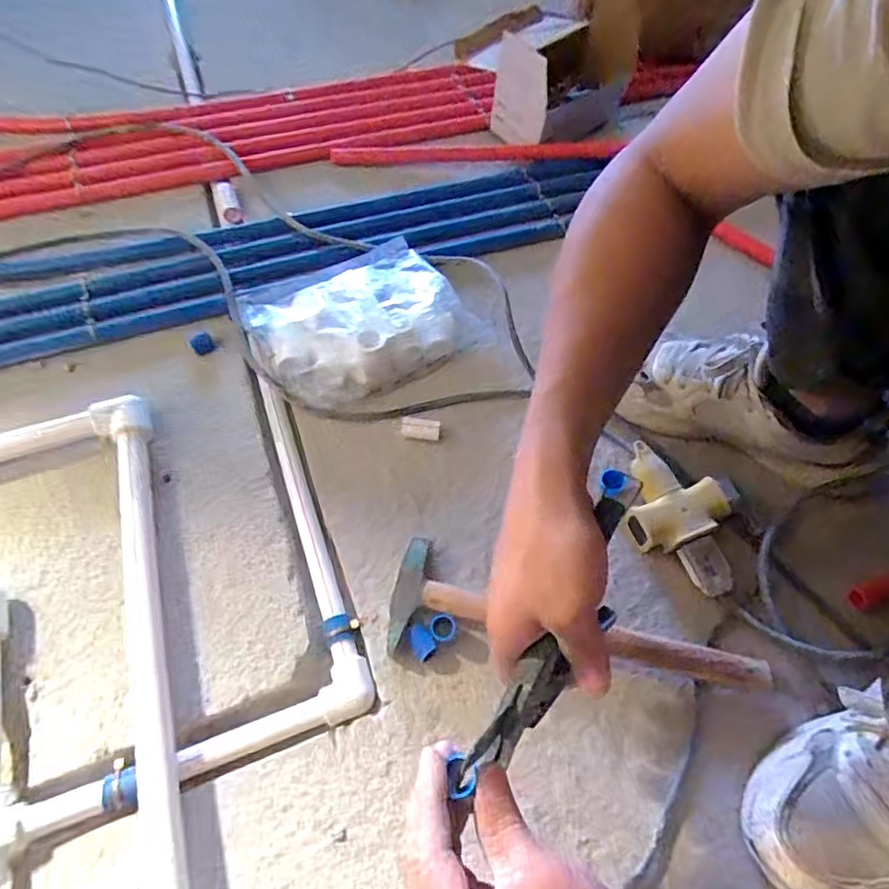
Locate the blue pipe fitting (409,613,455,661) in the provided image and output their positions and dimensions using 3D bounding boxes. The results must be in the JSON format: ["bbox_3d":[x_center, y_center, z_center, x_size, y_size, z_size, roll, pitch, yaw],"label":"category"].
[{"bbox_3d":[-0.010,0.158,0.465,0.040,0.022,0.027,-31,65,-18],"label":"blue pipe fitting"}]

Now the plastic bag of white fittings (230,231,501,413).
[{"bbox_3d":[-0.091,-0.143,0.616,0.237,0.054,0.181,-23,63,-14],"label":"plastic bag of white fittings"}]

